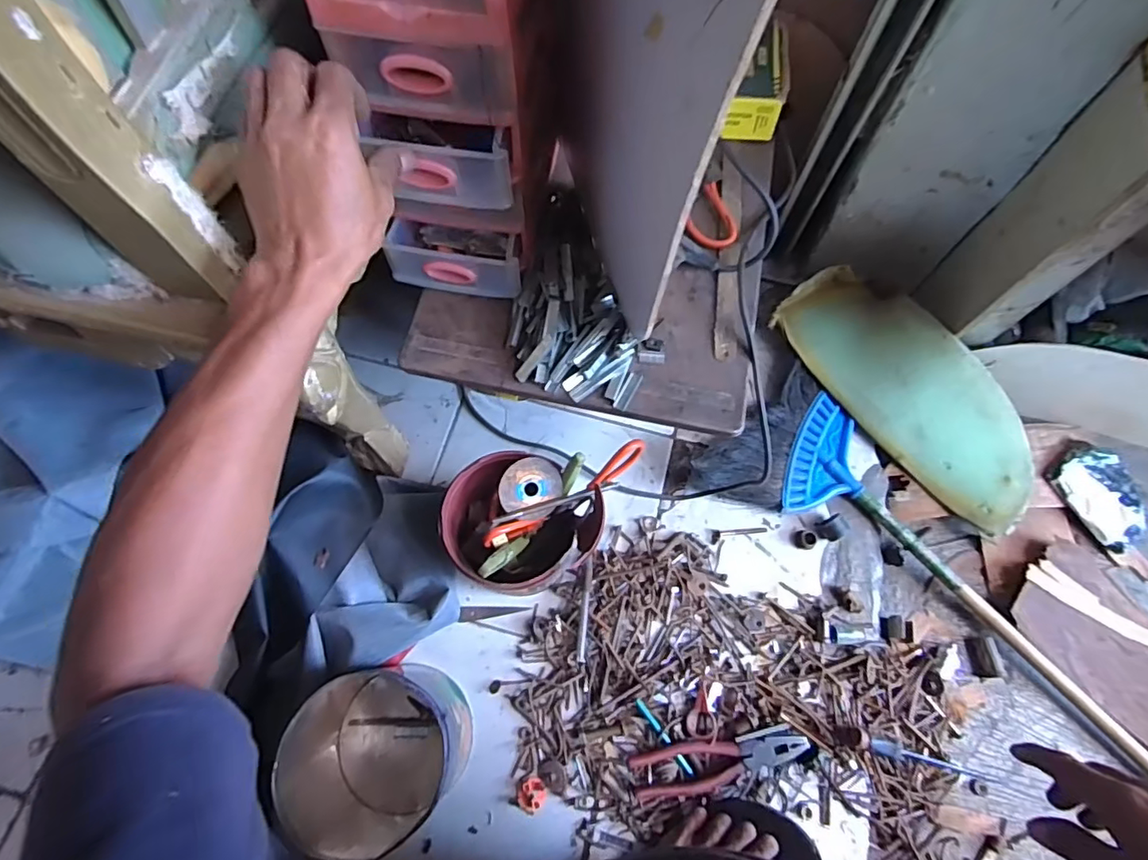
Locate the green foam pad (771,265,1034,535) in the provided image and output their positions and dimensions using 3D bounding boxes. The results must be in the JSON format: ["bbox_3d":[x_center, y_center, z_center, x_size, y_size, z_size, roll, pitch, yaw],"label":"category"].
[{"bbox_3d":[0.455,-0.052,0.750,0.154,0.051,0.405,-44,80,14],"label":"green foam pad"}]

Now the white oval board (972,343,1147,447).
[{"bbox_3d":[0.726,-0.043,0.732,0.348,0.168,0.021,18,71,14],"label":"white oval board"}]

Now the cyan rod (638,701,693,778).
[{"bbox_3d":[0.101,0.342,0.619,0.008,0.013,0.094,-36,73,-13],"label":"cyan rod"}]

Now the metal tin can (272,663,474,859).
[{"bbox_3d":[-0.196,0.325,0.552,0.164,0.152,0.165,-11,69,-5],"label":"metal tin can"}]

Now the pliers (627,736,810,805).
[{"bbox_3d":[0.161,0.366,0.610,0.192,0.017,0.049,-8,69,-4],"label":"pliers"}]

